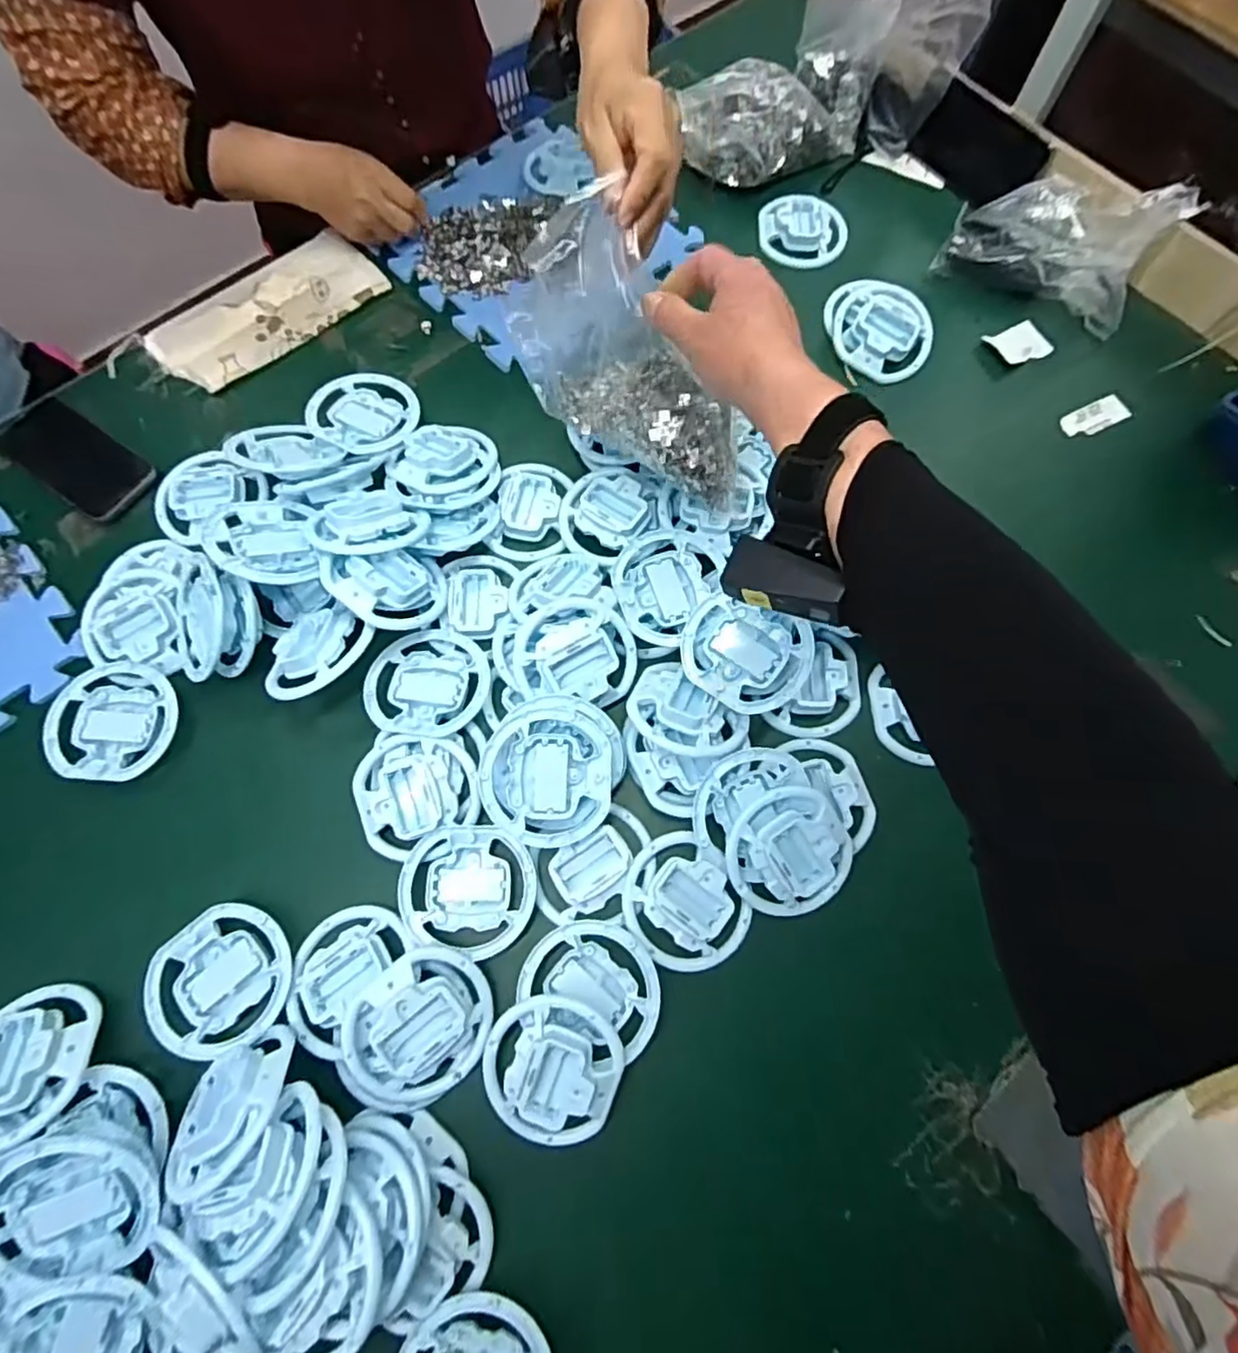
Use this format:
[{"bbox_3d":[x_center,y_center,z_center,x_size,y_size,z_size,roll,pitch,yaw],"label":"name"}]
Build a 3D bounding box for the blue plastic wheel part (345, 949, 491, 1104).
[{"bbox_3d":[-0.146,0.253,0.466,0.099,0.035,0.094,0,74,-1],"label":"blue plastic wheel part"}]

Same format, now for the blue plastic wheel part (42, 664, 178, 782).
[{"bbox_3d":[-0.432,0.040,0.551,0.108,0.019,0.096,3,74,0],"label":"blue plastic wheel part"}]

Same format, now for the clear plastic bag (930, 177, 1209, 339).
[{"bbox_3d":[0.465,-0.465,0.678,0.201,0.098,0.105,30,75,7],"label":"clear plastic bag"}]

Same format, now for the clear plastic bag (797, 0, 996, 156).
[{"bbox_3d":[0.297,-0.721,0.714,0.161,0.158,0.158,-20,75,-7],"label":"clear plastic bag"}]

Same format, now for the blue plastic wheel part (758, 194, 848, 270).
[{"bbox_3d":[0.208,-0.508,0.729,0.101,0.017,0.087,18,74,4],"label":"blue plastic wheel part"}]

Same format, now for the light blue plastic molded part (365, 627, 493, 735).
[{"bbox_3d":[-0.166,0.005,0.557,0.105,0.020,0.096,15,74,3],"label":"light blue plastic molded part"}]

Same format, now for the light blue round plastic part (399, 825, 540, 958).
[{"bbox_3d":[-0.120,0.168,0.504,0.104,0.016,0.097,0,74,-1],"label":"light blue round plastic part"}]

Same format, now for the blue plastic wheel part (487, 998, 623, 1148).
[{"bbox_3d":[-0.047,0.288,0.470,0.099,0.036,0.099,-11,74,-4],"label":"blue plastic wheel part"}]

